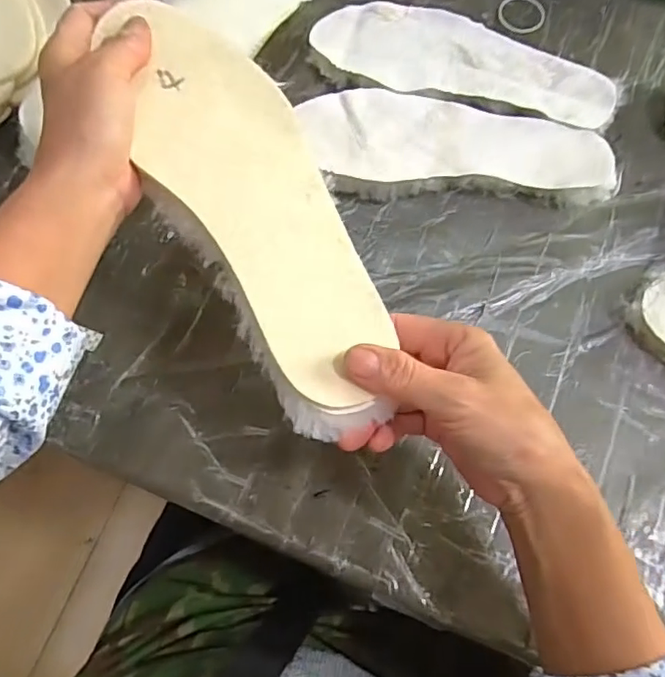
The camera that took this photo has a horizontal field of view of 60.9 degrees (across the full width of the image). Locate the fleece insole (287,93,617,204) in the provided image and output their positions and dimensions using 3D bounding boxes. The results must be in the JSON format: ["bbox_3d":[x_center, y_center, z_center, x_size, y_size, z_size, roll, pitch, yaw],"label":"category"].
[{"bbox_3d":[0.098,-0.153,0.446,0.236,0.015,0.091,2,72,1],"label":"fleece insole"}]

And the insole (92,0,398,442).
[{"bbox_3d":[-0.044,-0.072,0.298,0.083,0.015,0.254,-24,78,-7],"label":"insole"}]

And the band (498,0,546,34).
[{"bbox_3d":[0.172,-0.295,0.511,0.041,0.004,0.047,12,72,4],"label":"band"}]

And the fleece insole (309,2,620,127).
[{"bbox_3d":[0.109,-0.235,0.480,0.249,0.022,0.087,14,73,5],"label":"fleece insole"}]

